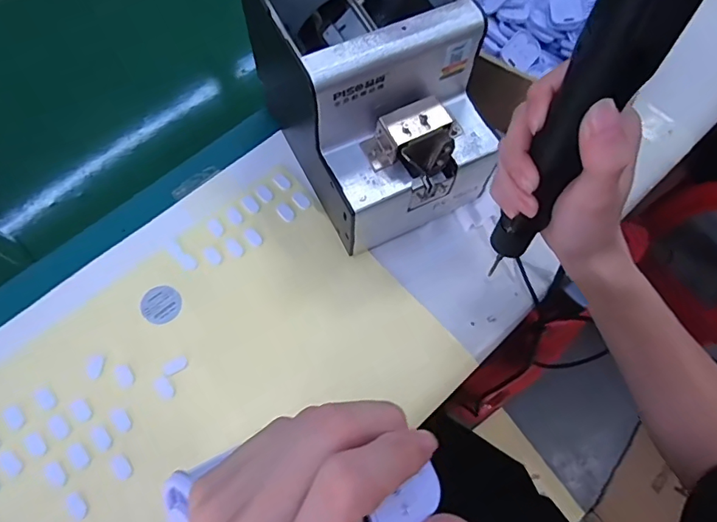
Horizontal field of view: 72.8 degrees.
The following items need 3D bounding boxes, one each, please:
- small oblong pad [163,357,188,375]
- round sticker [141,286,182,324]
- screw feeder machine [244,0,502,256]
[{"bbox_3d":[-0.134,0.076,0.355,0.017,0.004,0.009,-27,71,-13],"label":"small oblong pad"},{"bbox_3d":[-0.153,0.033,0.375,0.030,0.004,0.030,1,67,-3],"label":"round sticker"},{"bbox_3d":[0.012,-0.124,0.369,0.120,0.148,0.169,-24,70,-12],"label":"screw feeder machine"}]

